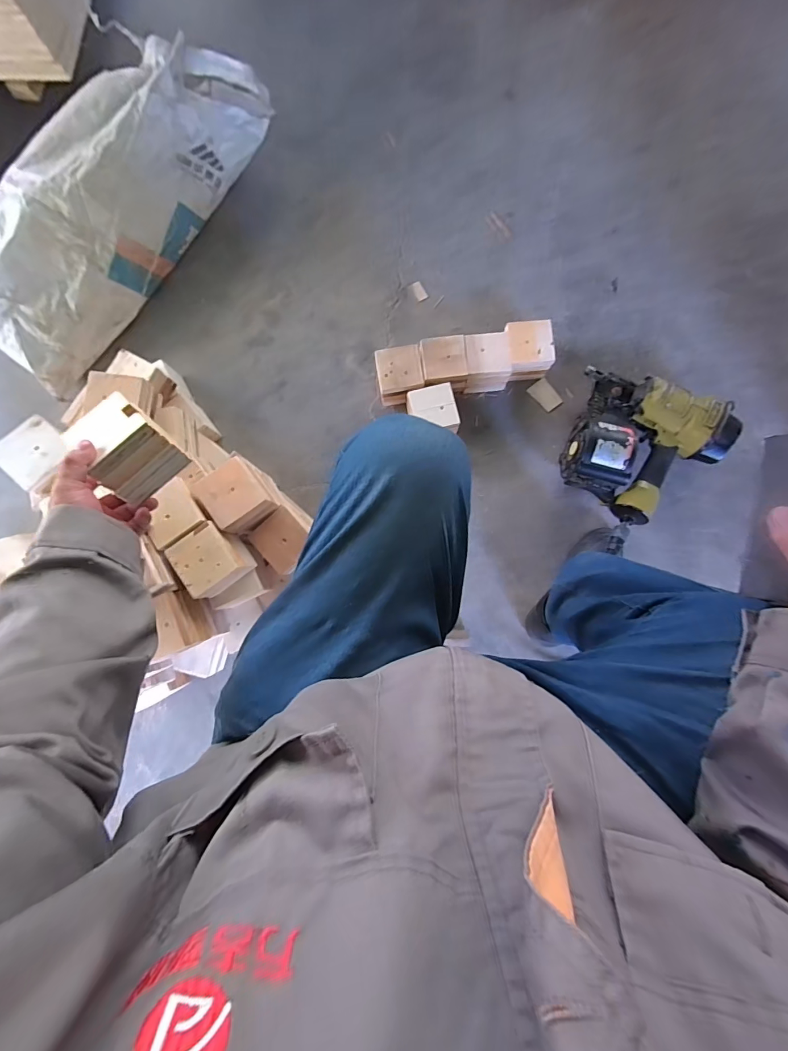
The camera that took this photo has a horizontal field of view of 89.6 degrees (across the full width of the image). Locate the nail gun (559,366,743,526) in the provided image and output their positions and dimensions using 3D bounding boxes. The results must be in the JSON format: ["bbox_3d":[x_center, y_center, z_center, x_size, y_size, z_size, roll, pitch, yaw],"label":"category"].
[{"bbox_3d":[0.497,-0.149,0.787,0.268,0.120,0.278,19,84,5],"label":"nail gun"}]

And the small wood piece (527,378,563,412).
[{"bbox_3d":[0.339,-0.292,0.888,0.043,0.010,0.074,-35,82,-2],"label":"small wood piece"}]

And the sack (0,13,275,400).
[{"bbox_3d":[-0.662,-0.748,0.909,0.384,0.159,0.821,36,85,7],"label":"sack"}]

